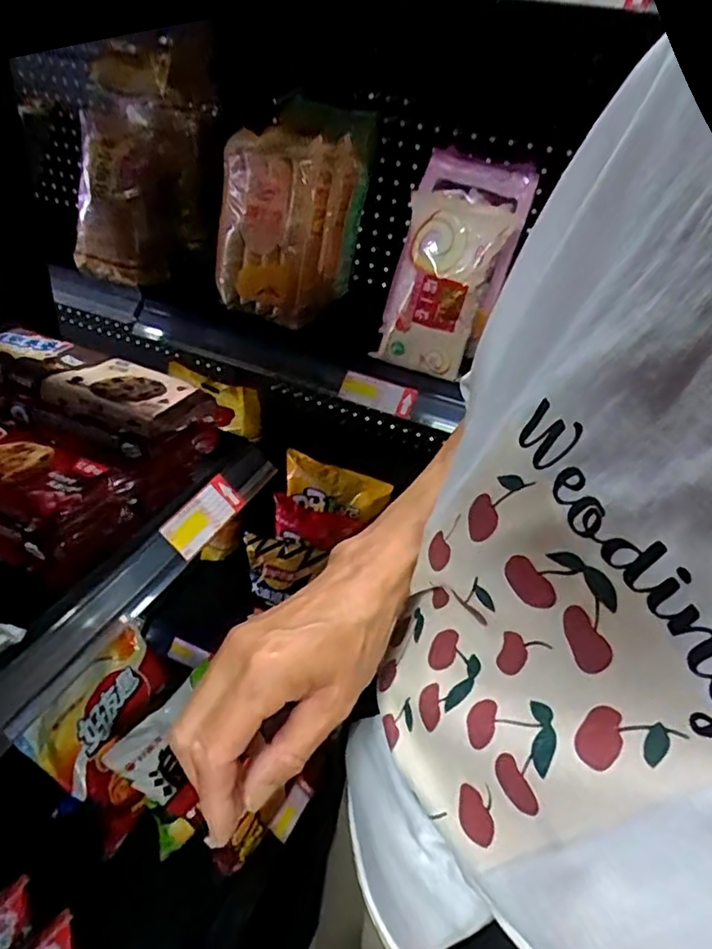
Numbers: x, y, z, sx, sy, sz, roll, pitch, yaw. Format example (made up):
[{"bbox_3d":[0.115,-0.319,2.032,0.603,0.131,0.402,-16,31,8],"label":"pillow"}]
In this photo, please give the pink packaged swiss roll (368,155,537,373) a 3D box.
[{"bbox_3d":[0.109,-0.257,0.714,0.135,0.269,0.078,21,5,17],"label":"pink packaged swiss roll"}]

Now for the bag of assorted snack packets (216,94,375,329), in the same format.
[{"bbox_3d":[-0.079,-0.332,0.783,0.110,0.228,0.186,21,38,18],"label":"bag of assorted snack packets"}]

